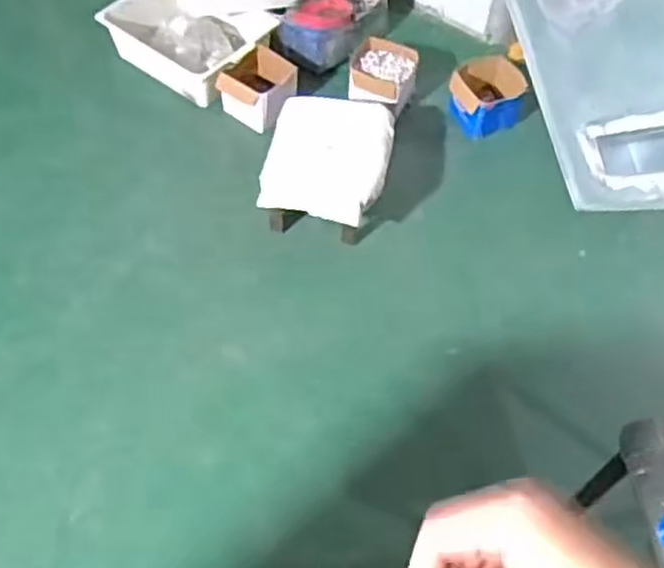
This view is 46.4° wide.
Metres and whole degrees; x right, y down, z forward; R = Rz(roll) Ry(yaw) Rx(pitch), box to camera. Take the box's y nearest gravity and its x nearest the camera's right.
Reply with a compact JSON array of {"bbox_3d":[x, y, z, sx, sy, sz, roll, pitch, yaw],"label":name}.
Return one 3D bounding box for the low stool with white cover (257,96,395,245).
[{"bbox_3d":[-0.009,-0.240,1.650,0.251,0.189,0.280,12,57,5],"label":"low stool with white cover"}]

